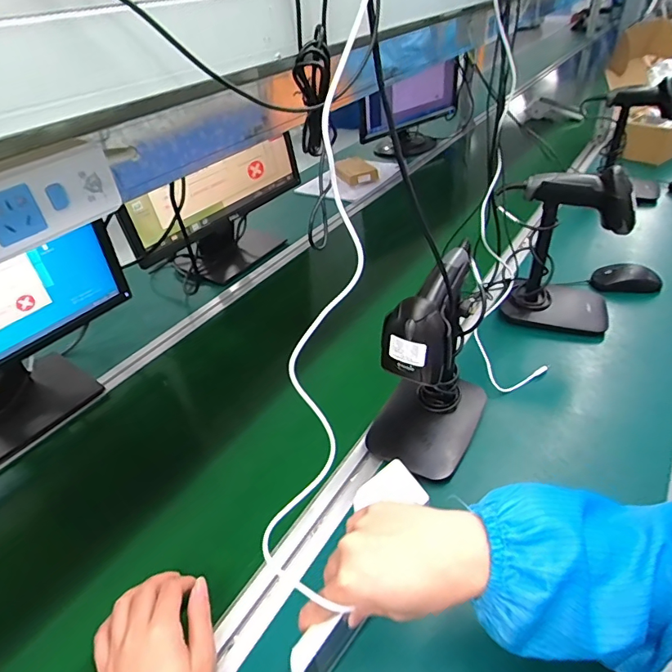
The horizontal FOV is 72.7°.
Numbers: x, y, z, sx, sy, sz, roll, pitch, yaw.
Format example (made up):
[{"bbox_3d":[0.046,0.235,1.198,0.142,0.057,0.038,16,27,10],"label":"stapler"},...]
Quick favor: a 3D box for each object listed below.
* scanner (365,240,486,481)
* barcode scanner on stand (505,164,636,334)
[{"bbox_3d":[0.115,0.027,0.540,0.118,0.224,0.159,14,43,24],"label":"scanner"},{"bbox_3d":[0.352,-0.130,0.691,0.155,0.225,0.131,18,45,27],"label":"barcode scanner on stand"}]

